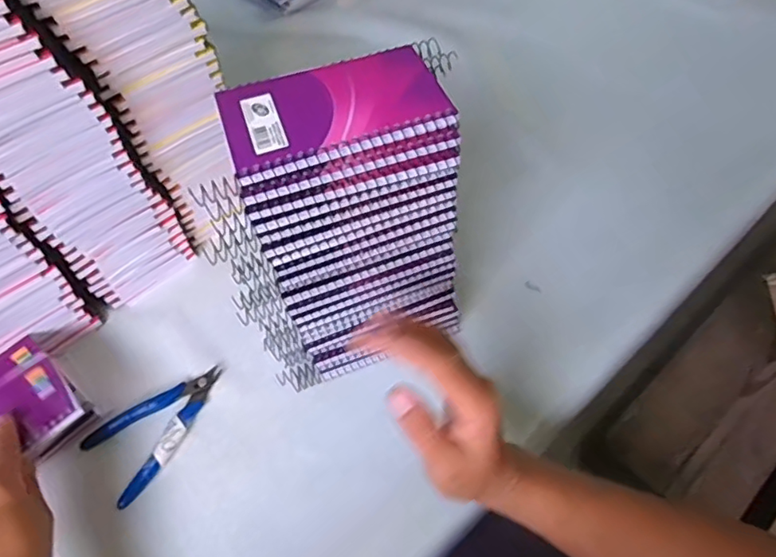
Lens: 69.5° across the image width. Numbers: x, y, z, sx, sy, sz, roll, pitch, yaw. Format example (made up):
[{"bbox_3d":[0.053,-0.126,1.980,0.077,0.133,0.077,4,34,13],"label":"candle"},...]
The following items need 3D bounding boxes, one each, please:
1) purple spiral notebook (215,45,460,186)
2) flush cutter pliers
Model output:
[{"bbox_3d":[-0.033,-0.102,0.332,0.127,0.008,0.081,-17,55,-10],"label":"purple spiral notebook"},{"bbox_3d":[-0.184,0.119,0.462,0.070,0.010,0.116,37,66,23],"label":"flush cutter pliers"}]

